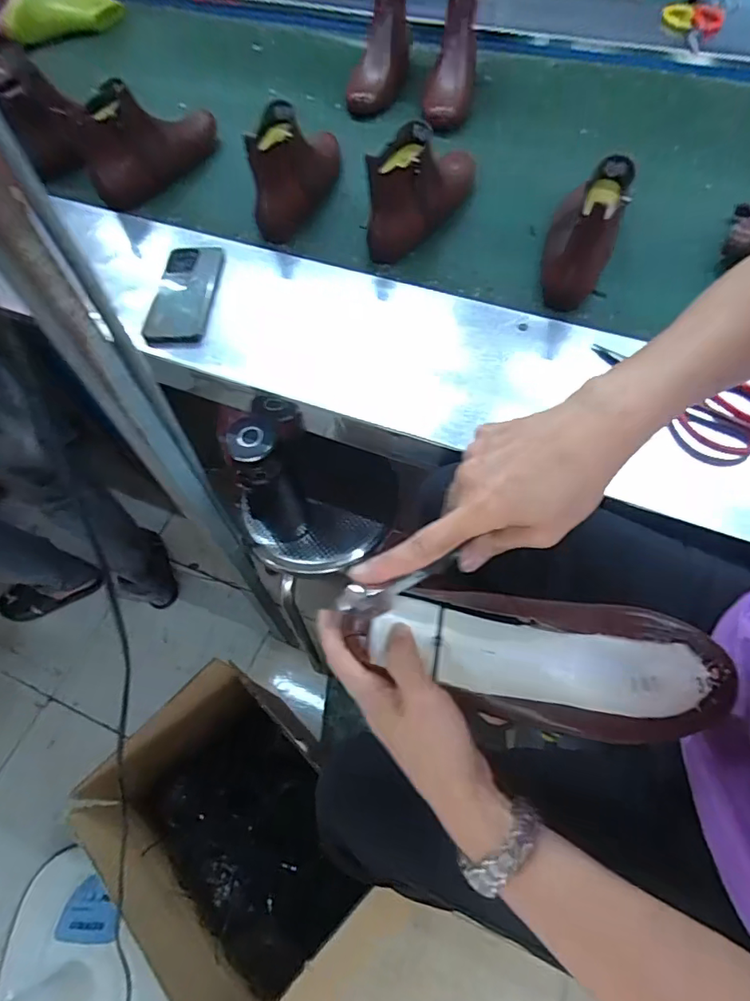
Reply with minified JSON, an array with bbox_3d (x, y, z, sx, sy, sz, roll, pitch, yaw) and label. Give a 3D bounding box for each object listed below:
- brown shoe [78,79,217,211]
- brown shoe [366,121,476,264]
[{"bbox_3d":[-0.353,-0.587,0.831,0.248,0.124,0.083,-41,67,-18],"label":"brown shoe"},{"bbox_3d":[0.072,-0.464,0.755,0.075,0.134,0.257,27,66,16],"label":"brown shoe"}]

